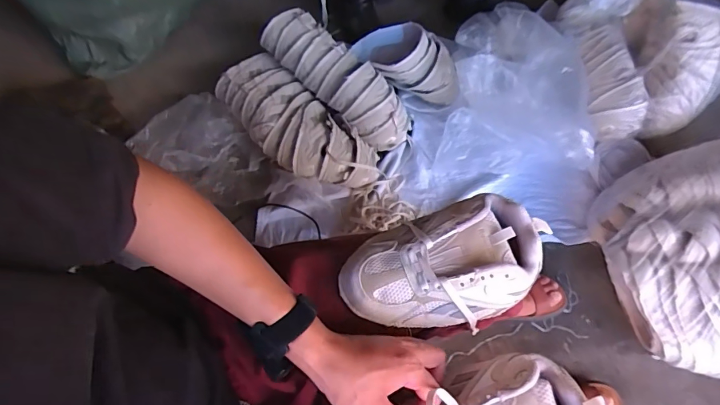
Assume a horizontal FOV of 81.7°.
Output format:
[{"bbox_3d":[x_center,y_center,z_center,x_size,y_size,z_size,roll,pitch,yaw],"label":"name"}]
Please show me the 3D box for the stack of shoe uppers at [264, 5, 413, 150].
[{"bbox_3d":[-0.056,-0.310,1.043,0.131,0.117,0.427,-43,75,-13],"label":"stack of shoe uppers"}]

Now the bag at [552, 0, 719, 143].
[{"bbox_3d":[0.776,-0.391,1.039,0.455,0.191,0.398,-8,67,-2],"label":"bag"}]

